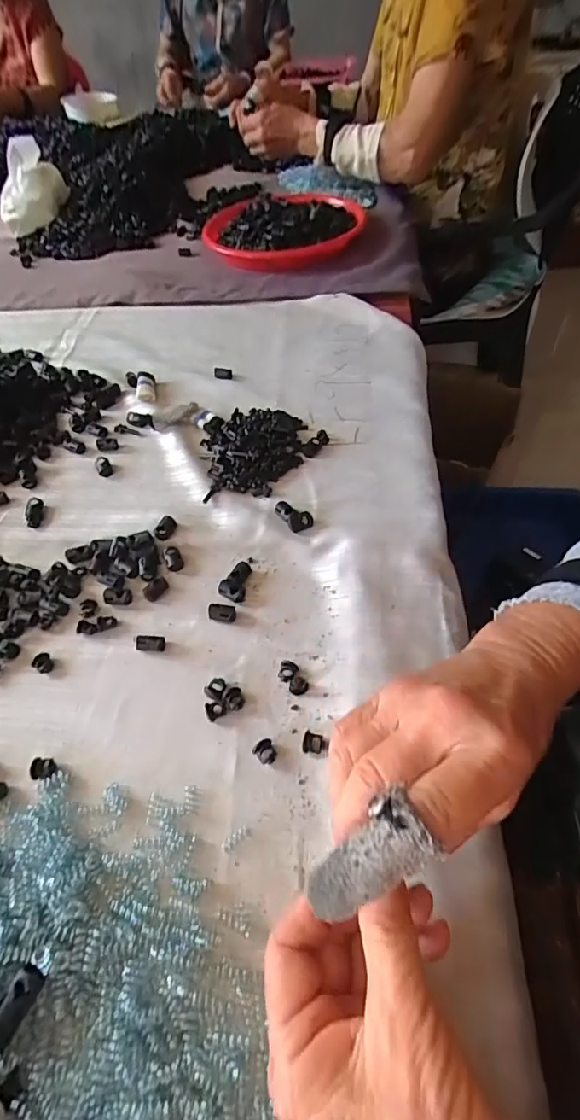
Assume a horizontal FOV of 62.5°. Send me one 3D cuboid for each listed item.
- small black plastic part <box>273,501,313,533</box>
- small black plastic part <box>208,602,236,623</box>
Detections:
[{"bbox_3d":[0.003,-0.037,0.398,0.019,0.009,0.033,-38,60,-22],"label":"small black plastic part"},{"bbox_3d":[-0.051,0.039,0.357,0.020,0.007,0.014,5,54,8],"label":"small black plastic part"}]

